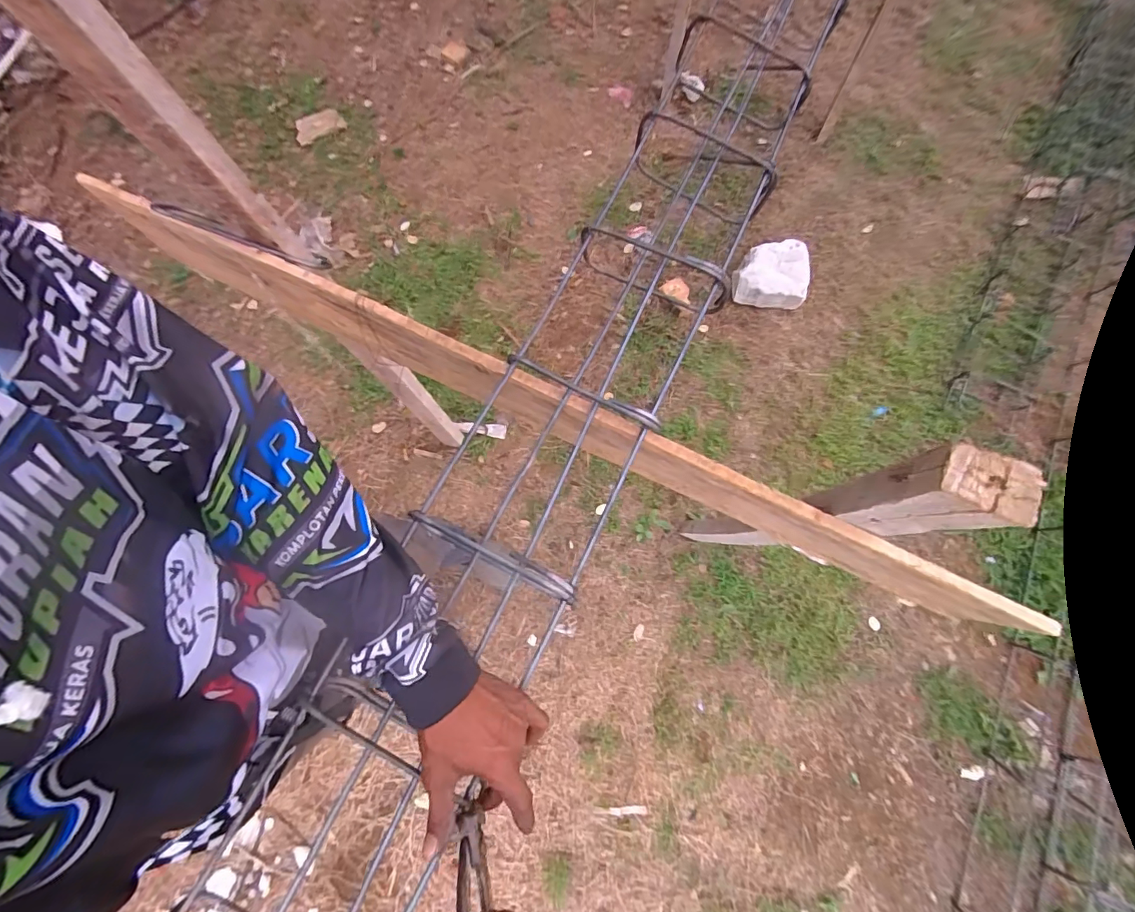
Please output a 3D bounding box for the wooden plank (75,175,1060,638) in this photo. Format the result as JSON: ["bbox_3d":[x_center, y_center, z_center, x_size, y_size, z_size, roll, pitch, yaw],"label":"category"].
[{"bbox_3d":[-0.080,-0.077,0.608,1.171,0.186,0.031,27,76,7],"label":"wooden plank"}]

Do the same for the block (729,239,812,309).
[{"bbox_3d":[0.614,-0.553,1.461,0.212,0.097,0.193,5,74,2],"label":"block"}]

